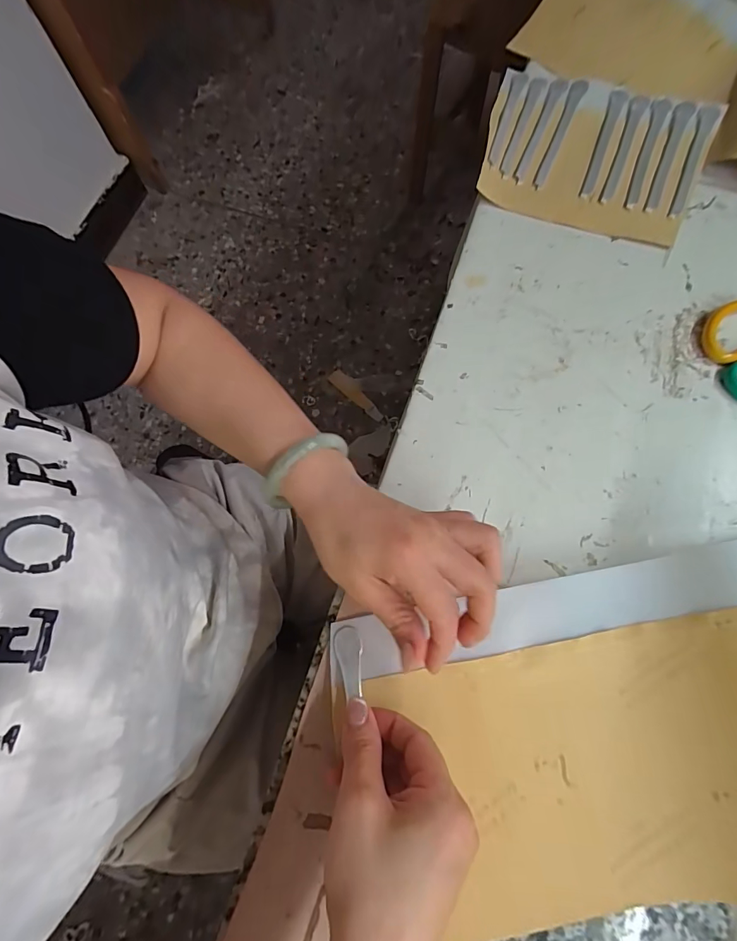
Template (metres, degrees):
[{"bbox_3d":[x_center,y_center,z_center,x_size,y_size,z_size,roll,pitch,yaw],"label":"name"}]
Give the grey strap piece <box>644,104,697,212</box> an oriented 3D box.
[{"bbox_3d":[0.308,-0.324,0.444,0.017,0.007,0.146,24,75,9],"label":"grey strap piece"}]

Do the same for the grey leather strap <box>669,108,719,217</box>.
[{"bbox_3d":[0.332,-0.317,0.441,0.019,0.010,0.140,22,75,8],"label":"grey leather strap"}]

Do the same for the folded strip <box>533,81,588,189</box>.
[{"bbox_3d":[0.202,-0.357,0.456,0.016,0.011,0.141,24,75,9],"label":"folded strip"}]

